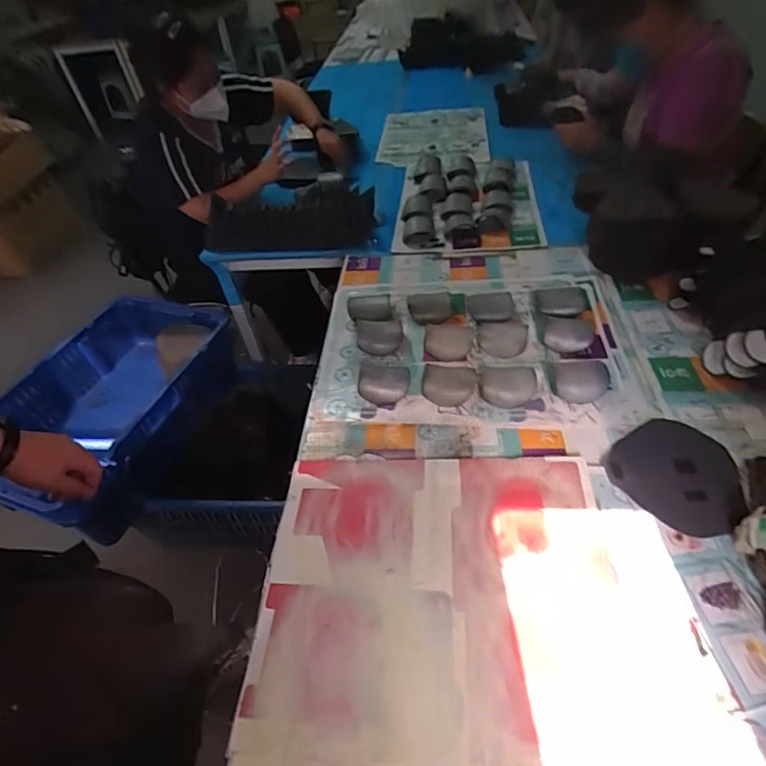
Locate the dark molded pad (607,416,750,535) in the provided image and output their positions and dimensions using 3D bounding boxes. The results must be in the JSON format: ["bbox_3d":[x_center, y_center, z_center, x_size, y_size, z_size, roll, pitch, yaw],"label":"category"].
[{"bbox_3d":[0.449,0.133,0.705,0.190,0.011,0.175,-30,50,-22],"label":"dark molded pad"}]

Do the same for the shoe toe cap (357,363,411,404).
[{"bbox_3d":[0.004,-0.010,0.876,0.094,0.038,0.108,4,47,10],"label":"shoe toe cap"}]

